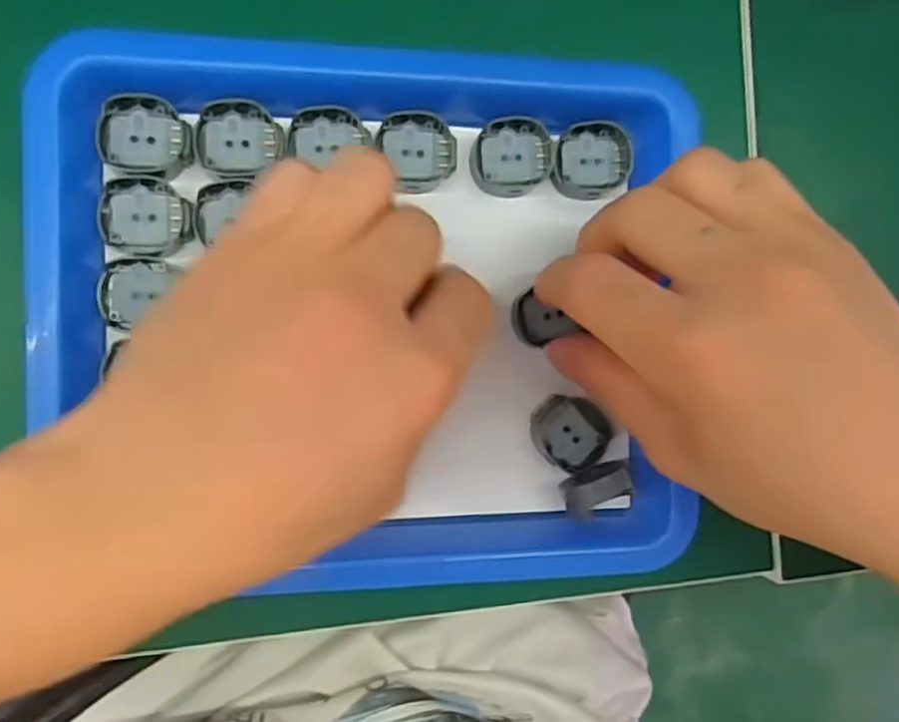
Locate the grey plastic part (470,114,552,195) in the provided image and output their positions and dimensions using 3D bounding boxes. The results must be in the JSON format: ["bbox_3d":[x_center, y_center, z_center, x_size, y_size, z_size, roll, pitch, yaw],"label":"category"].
[{"bbox_3d":[0.022,-0.072,0.254,0.028,0.009,0.027,-3,90,-8],"label":"grey plastic part"}]

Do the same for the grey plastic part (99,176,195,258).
[{"bbox_3d":[-0.099,-0.047,0.233,0.028,0.004,0.025,3,89,-8],"label":"grey plastic part"}]

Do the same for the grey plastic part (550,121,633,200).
[{"bbox_3d":[0.051,-0.072,0.258,0.028,0.009,0.027,0,89,-8],"label":"grey plastic part"}]

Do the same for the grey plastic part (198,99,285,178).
[{"bbox_3d":[-0.070,-0.074,0.234,0.027,0.007,0.023,-7,90,-8],"label":"grey plastic part"}]

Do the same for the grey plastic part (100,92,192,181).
[{"bbox_3d":[-0.099,-0.074,0.231,0.029,0.007,0.025,8,88,-8],"label":"grey plastic part"}]

